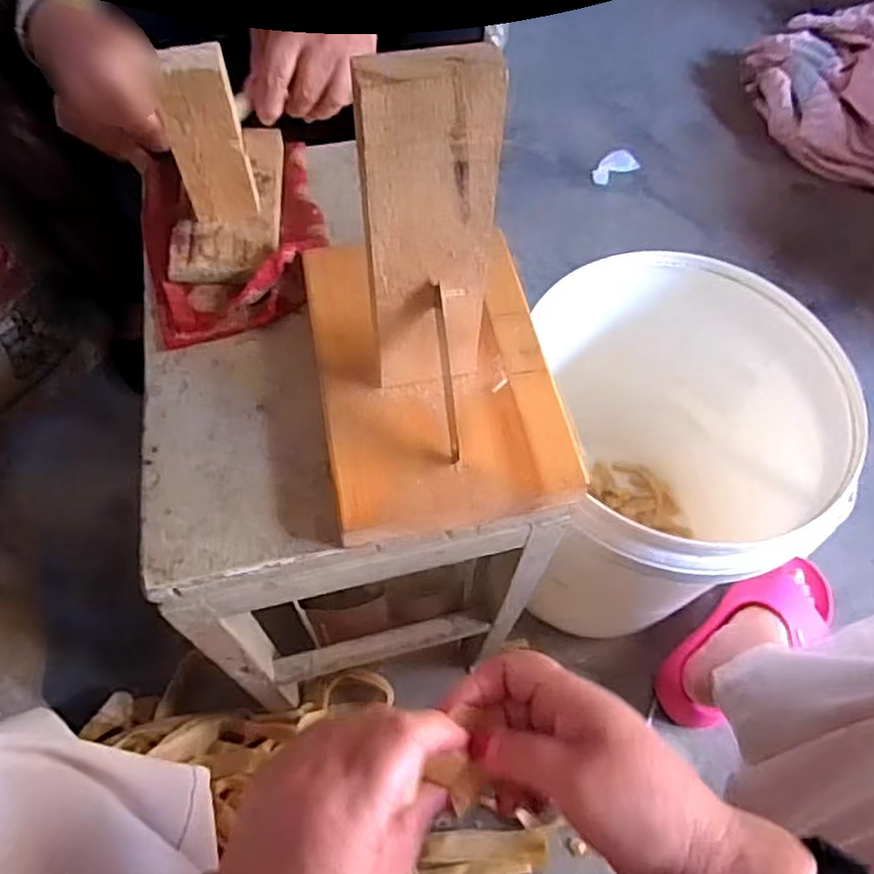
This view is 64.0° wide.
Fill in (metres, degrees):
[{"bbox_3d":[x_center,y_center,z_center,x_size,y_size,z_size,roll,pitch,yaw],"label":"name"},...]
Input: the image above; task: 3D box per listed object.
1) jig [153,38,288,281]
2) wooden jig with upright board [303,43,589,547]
[{"bbox_3d":[-0.147,-0.203,0.464,0.070,0.128,0.150,3,61,-1],"label":"jig"},{"bbox_3d":[0.003,-0.086,0.349,0.138,0.201,0.194,-9,62,-8],"label":"wooden jig with upright board"}]

